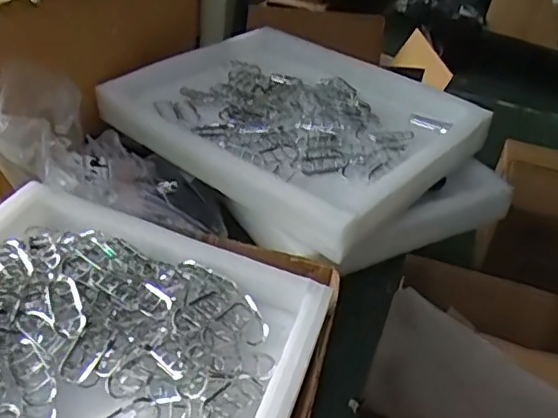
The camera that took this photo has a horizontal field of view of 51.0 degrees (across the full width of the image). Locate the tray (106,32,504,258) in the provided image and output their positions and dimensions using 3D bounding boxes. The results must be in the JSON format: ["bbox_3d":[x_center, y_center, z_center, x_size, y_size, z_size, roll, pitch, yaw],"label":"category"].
[{"bbox_3d":[0.024,-0.108,0.678,0.363,0.050,0.293,30,42,28],"label":"tray"}]

